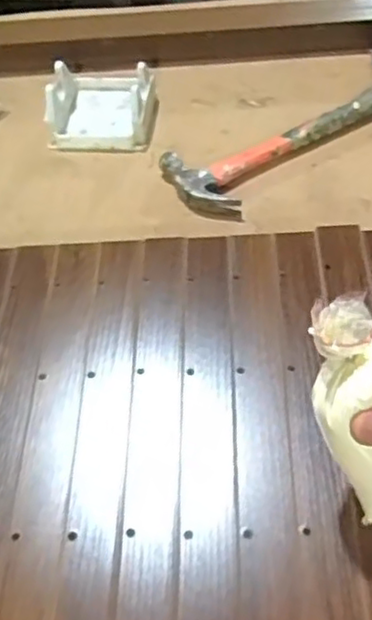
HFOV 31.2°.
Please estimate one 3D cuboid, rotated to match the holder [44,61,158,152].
[{"bbox_3d":[-0.092,-0.237,0.746,0.110,0.053,0.123,3,53,7],"label":"holder"}]

